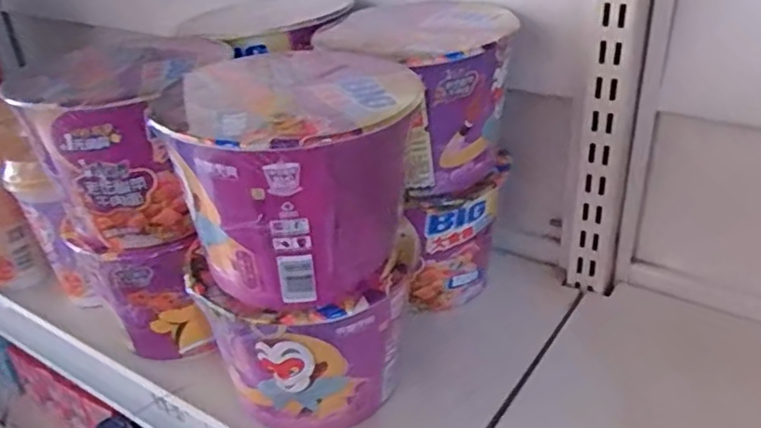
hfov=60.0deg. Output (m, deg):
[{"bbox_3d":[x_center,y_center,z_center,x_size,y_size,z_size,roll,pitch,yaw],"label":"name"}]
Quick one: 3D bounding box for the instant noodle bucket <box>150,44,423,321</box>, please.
[{"bbox_3d":[-0.051,-0.027,0.388,0.127,0.118,0.136,-12,32,-12],"label":"instant noodle bucket"}]

